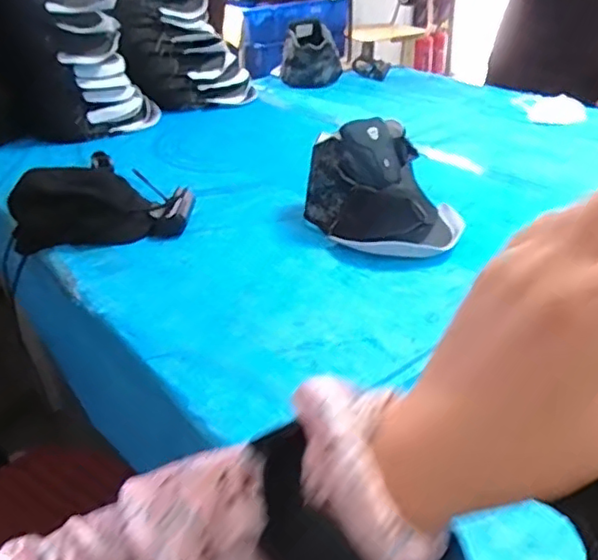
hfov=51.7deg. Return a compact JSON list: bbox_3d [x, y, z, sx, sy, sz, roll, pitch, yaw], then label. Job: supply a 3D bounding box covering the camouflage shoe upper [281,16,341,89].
[{"bbox_3d":[0.031,-0.626,1.747,0.113,0.181,0.157,-24,37,-30],"label":"camouflage shoe upper"}]

